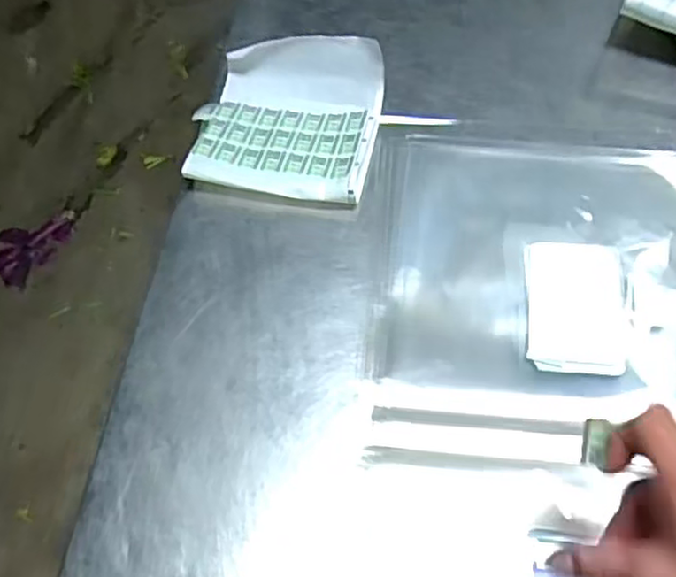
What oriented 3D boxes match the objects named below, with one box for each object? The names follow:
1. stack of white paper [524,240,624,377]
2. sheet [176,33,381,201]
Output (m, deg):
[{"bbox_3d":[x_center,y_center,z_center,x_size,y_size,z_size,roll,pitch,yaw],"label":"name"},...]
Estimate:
[{"bbox_3d":[0.170,0.014,0.502,0.065,0.014,0.106,5,60,7],"label":"stack of white paper"},{"bbox_3d":[-0.046,-0.151,0.605,0.162,0.040,0.157,10,61,9],"label":"sheet"}]

